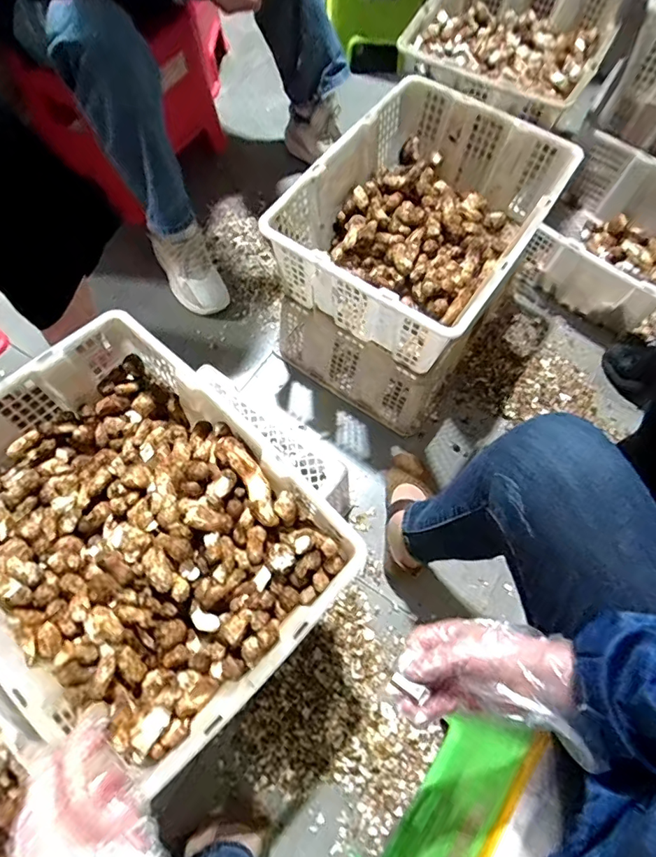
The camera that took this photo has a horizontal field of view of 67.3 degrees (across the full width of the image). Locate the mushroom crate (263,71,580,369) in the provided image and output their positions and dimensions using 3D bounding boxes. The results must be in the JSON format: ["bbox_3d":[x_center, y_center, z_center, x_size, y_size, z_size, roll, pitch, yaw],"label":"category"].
[{"bbox_3d":[0.168,-0.373,0.869,0.363,0.188,0.527,32,69,11],"label":"mushroom crate"}]

